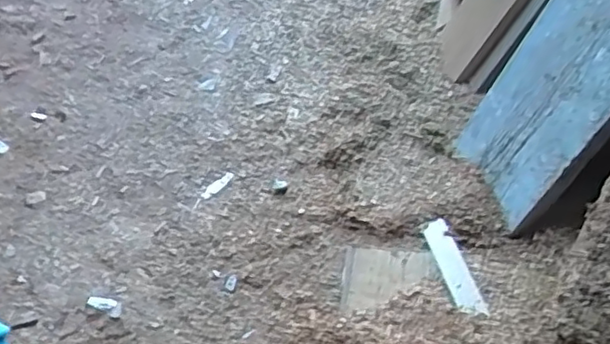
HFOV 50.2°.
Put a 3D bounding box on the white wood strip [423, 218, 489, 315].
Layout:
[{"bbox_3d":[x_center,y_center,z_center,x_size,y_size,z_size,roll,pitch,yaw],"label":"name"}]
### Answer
[{"bbox_3d":[0.264,0.170,1.165,0.044,0.018,0.209,-15,41,-1],"label":"white wood strip"}]

